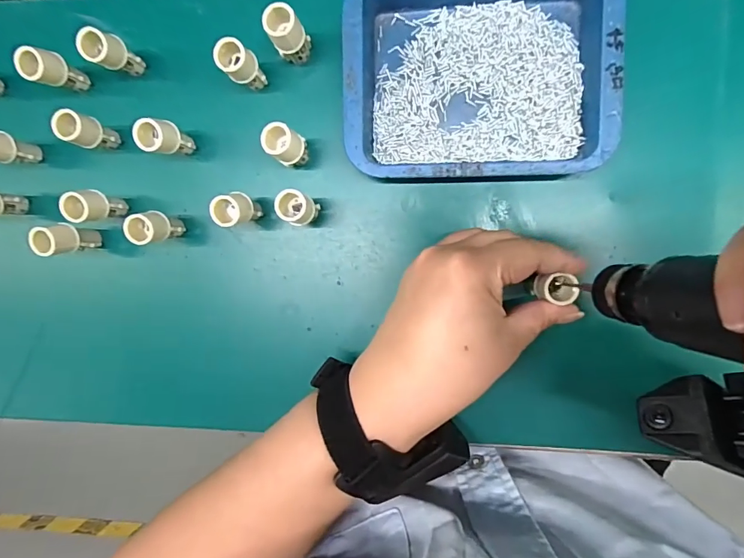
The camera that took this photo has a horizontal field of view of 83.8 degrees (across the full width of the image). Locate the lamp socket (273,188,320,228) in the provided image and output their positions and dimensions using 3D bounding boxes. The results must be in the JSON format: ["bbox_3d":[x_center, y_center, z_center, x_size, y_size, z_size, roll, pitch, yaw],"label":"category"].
[{"bbox_3d":[-0.045,-0.044,0.264,0.020,0.044,0.019,0,92,8],"label":"lamp socket"}]

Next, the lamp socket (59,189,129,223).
[{"bbox_3d":[-0.182,-0.047,0.273,0.021,0.043,0.021,0,94,6],"label":"lamp socket"}]

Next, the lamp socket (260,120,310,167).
[{"bbox_3d":[-0.052,-0.082,0.261,0.022,0.043,0.020,0,92,8],"label":"lamp socket"}]

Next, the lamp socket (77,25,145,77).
[{"bbox_3d":[-0.163,-0.142,0.265,0.016,0.045,0.020,32,95,6],"label":"lamp socket"}]

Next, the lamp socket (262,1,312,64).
[{"bbox_3d":[-0.050,-0.148,0.256,0.020,0.046,0.021,0,92,8],"label":"lamp socket"}]

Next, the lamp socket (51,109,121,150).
[{"bbox_3d":[-0.183,-0.094,0.271,0.016,0.043,0.019,22,94,7],"label":"lamp socket"}]

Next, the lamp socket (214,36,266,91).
[{"bbox_3d":[-0.080,-0.131,0.258,0.018,0.043,0.019,0,92,8],"label":"lamp socket"}]

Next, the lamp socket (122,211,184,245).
[{"bbox_3d":[-0.140,-0.033,0.272,0.018,0.041,0.021,2,92,8],"label":"lamp socket"}]

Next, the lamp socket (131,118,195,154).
[{"bbox_3d":[-0.131,-0.089,0.267,0.017,0.044,0.021,22,94,7],"label":"lamp socket"}]

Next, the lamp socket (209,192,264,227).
[{"bbox_3d":[-0.085,-0.044,0.266,0.019,0.043,0.021,7,93,7],"label":"lamp socket"}]

